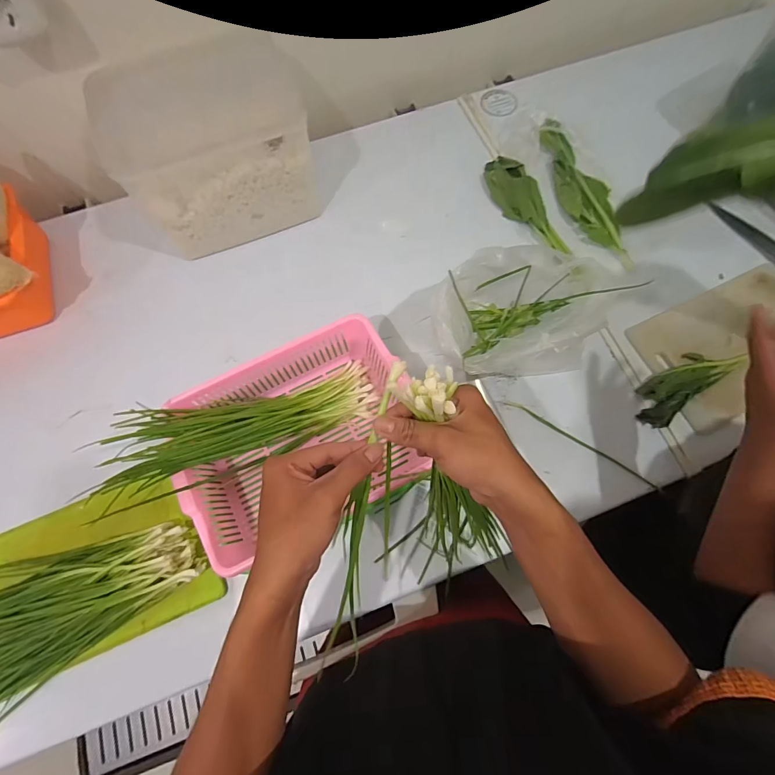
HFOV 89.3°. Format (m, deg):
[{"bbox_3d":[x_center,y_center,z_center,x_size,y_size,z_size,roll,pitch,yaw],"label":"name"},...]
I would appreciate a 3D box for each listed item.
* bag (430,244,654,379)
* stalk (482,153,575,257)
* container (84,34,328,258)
[{"bbox_3d":[0.196,-0.118,0.580,0.278,0.150,0.184,-12,72,-3],"label":"bag"},{"bbox_3d":[0.250,-0.337,0.718,0.069,0.026,0.225,-23,73,-6],"label":"stalk"},{"bbox_3d":[-0.282,-0.384,0.651,0.277,0.206,0.208,-22,72,-6],"label":"container"}]

